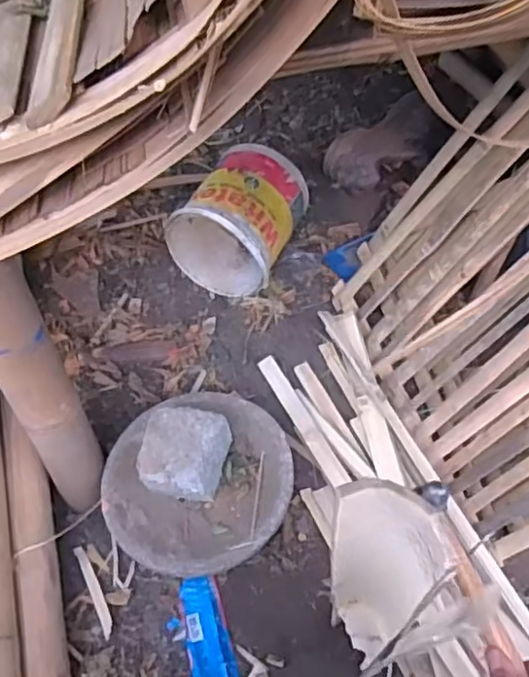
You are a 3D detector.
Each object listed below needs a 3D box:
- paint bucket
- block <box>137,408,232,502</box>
[{"bbox_3d":[-0.040,-0.194,1.091,0.177,0.180,0.199,20,54,19],"label":"paint bucket"},{"bbox_3d":[-0.106,0.151,0.860,0.102,0.072,0.108,12,52,13],"label":"block"}]

